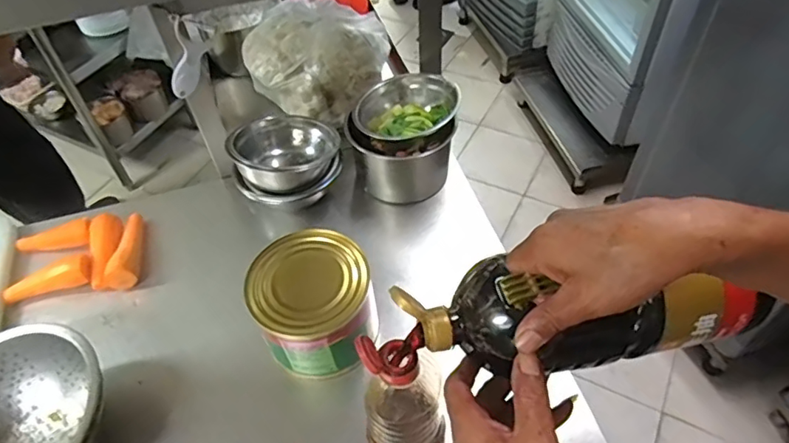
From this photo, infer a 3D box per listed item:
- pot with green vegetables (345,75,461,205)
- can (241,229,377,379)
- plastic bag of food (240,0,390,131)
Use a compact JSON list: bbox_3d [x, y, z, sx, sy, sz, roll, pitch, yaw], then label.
[{"bbox_3d":[0.020,-0.133,0.886,0.149,0.152,0.159,-2,50,2],"label":"pot with green vegetables"},{"bbox_3d":[-0.099,0.118,0.698,0.145,0.134,0.155,-2,50,2],"label":"can"},{"bbox_3d":[-0.131,-0.331,1.066,0.244,0.132,0.265,28,57,24],"label":"plastic bag of food"}]

